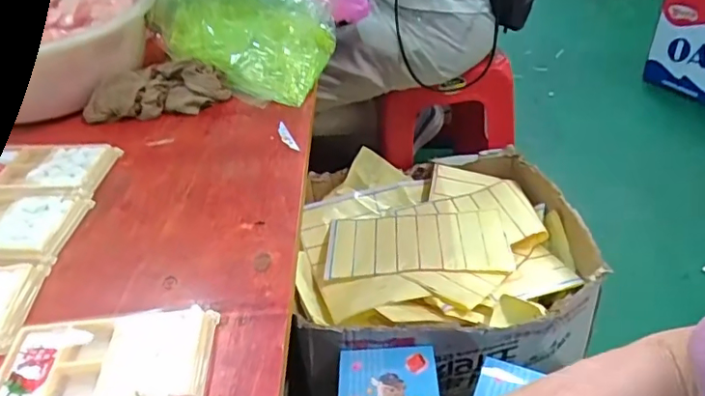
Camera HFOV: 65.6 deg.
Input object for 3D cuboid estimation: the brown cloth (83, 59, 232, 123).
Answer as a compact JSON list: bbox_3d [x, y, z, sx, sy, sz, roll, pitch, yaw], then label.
[{"bbox_3d":[-0.216,-0.119,0.605,0.143,0.044,0.059,-2,40,4],"label":"brown cloth"}]

